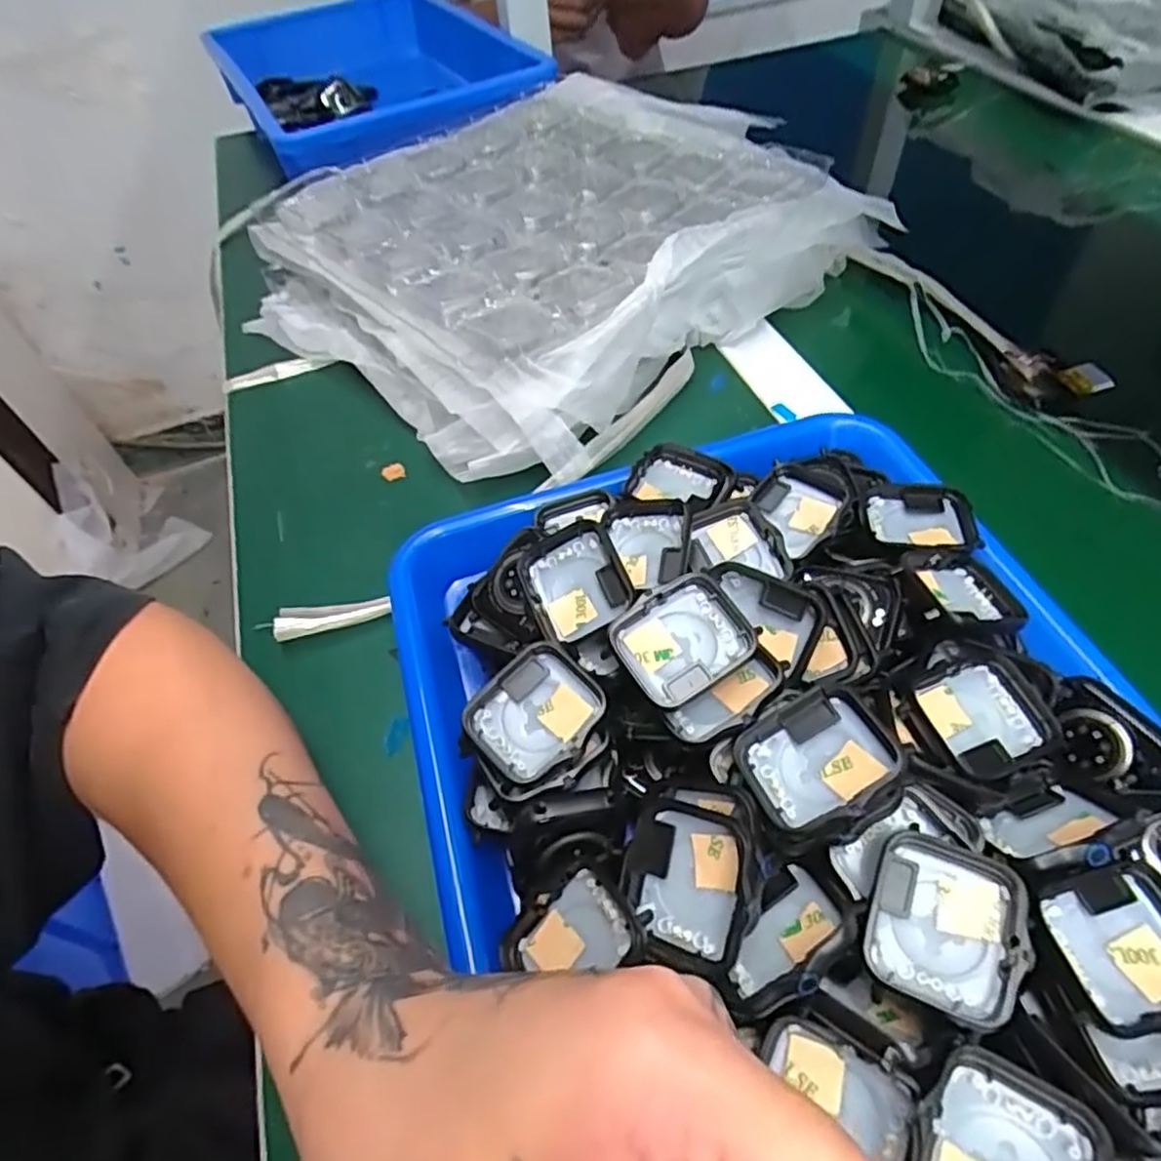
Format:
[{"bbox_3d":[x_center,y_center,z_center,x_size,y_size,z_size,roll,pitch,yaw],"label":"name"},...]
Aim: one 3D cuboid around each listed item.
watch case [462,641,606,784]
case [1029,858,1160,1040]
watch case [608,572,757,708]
[{"bbox_3d":[-0.014,0.046,0.239,0.035,0.014,0.043,36,64,28],"label":"watch case"},{"bbox_3d":[0.150,0.101,0.193,0.045,0.013,0.038,-13,52,-4],"label":"case"},{"bbox_3d":[0.035,0.020,0.239,0.042,0.008,0.035,-33,70,-4],"label":"watch case"}]

